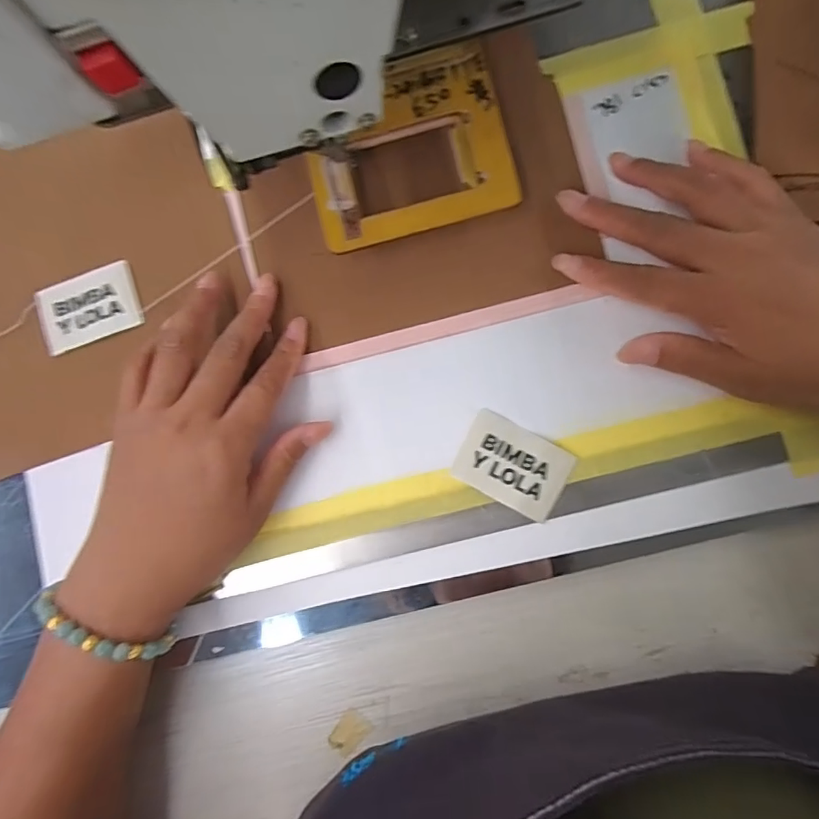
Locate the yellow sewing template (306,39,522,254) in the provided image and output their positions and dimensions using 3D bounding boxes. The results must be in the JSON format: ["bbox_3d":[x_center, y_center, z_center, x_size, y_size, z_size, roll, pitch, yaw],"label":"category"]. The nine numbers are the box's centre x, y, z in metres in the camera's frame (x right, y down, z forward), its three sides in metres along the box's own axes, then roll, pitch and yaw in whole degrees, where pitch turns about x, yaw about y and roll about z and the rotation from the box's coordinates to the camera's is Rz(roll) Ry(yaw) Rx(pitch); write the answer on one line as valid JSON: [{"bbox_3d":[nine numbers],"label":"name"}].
[{"bbox_3d":[-0.002,-0.141,0.266,0.105,0.007,0.091,-14,88,3],"label":"yellow sewing template"}]

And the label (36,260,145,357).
[{"bbox_3d":[-0.188,-0.059,0.289,0.059,0.004,0.040,-18,84,3],"label":"label"}]

